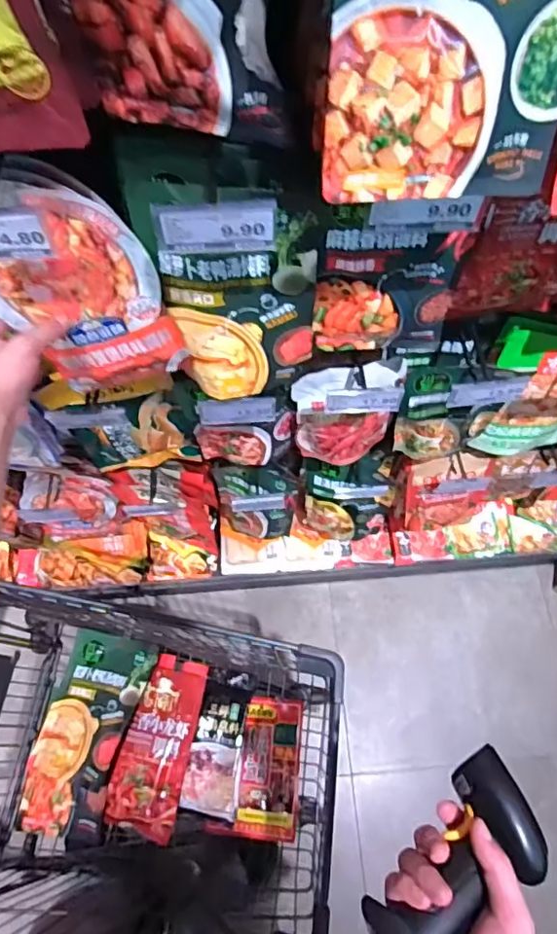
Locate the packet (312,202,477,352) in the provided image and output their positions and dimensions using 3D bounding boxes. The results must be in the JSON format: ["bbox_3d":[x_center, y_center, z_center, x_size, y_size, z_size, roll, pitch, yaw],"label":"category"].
[{"bbox_3d":[0.121,-0.200,0.614,0.156,0.189,0.030,1,65,1],"label":"packet"}]

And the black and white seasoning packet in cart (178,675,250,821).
[{"bbox_3d":[-0.105,0.484,0.943,0.091,0.030,0.197,9,65,4],"label":"black and white seasoning packet in cart"}]

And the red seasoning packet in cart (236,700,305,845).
[{"bbox_3d":[-0.014,0.509,0.929,0.099,0.025,0.205,4,65,2],"label":"red seasoning packet in cart"}]

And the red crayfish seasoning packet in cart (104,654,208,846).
[{"bbox_3d":[-0.213,0.487,0.960,0.123,0.025,0.281,11,66,5],"label":"red crayfish seasoning packet in cart"}]

